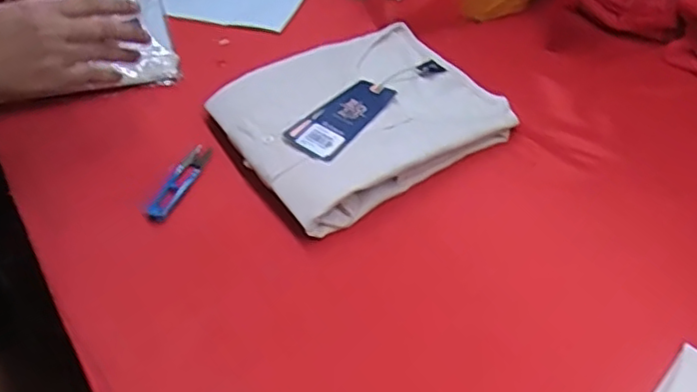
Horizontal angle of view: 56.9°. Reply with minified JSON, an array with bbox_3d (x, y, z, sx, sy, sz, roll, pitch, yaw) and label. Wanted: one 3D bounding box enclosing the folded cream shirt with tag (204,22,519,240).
[{"bbox_3d":[0.008,-0.084,0.651,0.248,0.047,0.209,-27,51,-21],"label":"folded cream shirt with tag"}]

